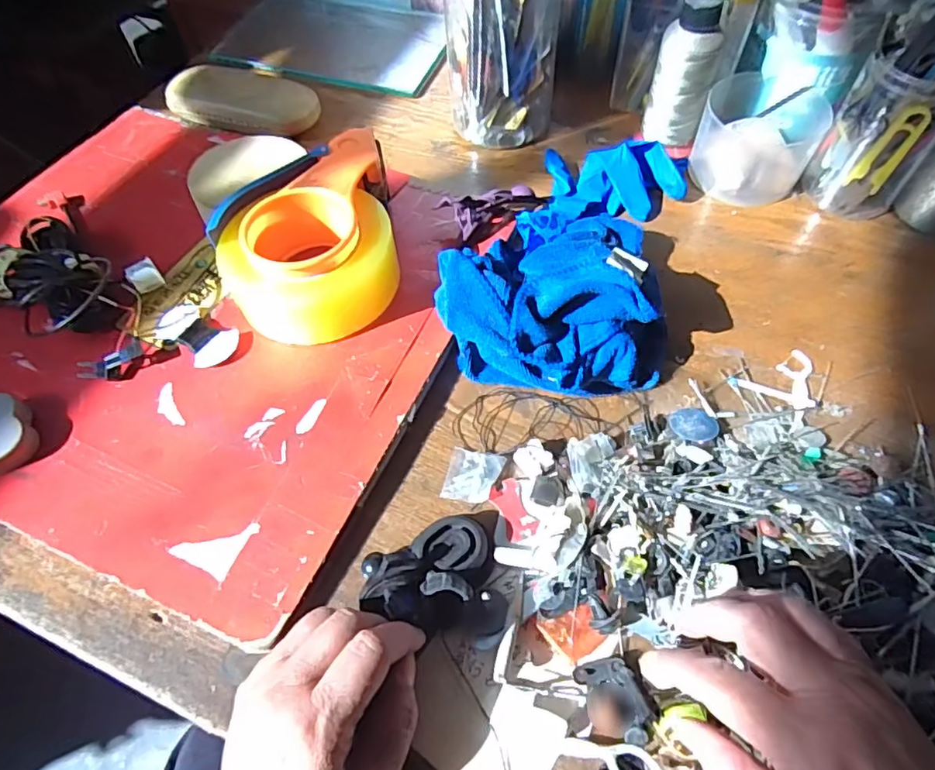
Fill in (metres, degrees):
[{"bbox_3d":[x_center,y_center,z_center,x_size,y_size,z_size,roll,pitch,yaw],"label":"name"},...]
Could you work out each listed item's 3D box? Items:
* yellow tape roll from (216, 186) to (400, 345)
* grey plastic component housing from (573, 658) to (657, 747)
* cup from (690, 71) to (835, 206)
[{"bbox_3d":[-0.110,-0.089,0.417,0.103,0.062,0.118,36,63,24],"label":"yellow tape roll"},{"bbox_3d":[0.074,0.155,0.282,0.031,0.009,0.039,-11,55,-6],"label":"grey plastic component housing"},{"bbox_3d":[0.252,-0.213,0.501,0.095,0.067,0.095,-1,55,1],"label":"cup"}]

